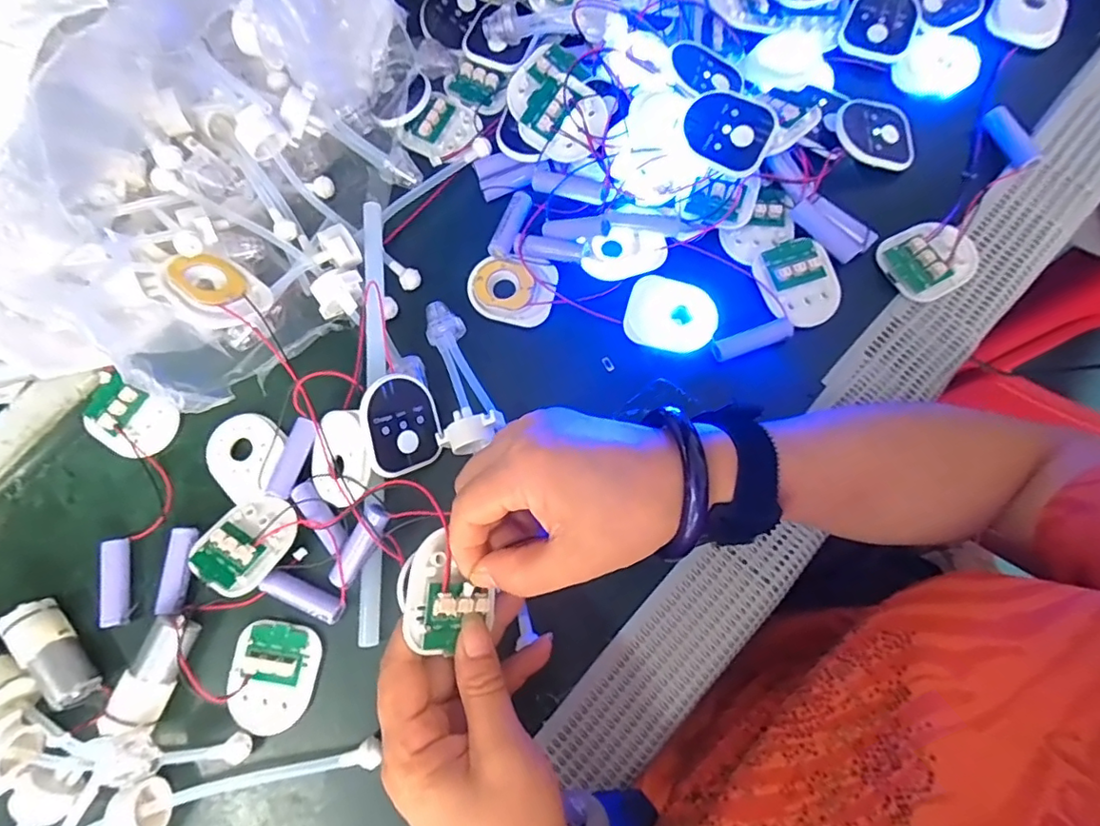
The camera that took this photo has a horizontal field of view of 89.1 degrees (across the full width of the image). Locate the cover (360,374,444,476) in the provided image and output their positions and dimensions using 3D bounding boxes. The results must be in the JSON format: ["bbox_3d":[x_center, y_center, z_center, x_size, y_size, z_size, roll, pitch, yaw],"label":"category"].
[{"bbox_3d":[-0.089,0.007,0.333,0.047,0.009,0.056,-15,98,-43],"label":"cover"}]

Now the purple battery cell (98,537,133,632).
[{"bbox_3d":[-0.262,0.103,0.339,0.012,0.015,0.051,-11,74,2],"label":"purple battery cell"}]

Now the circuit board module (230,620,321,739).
[{"bbox_3d":[-0.157,0.150,0.316,0.047,0.006,0.058,3,75,6],"label":"circuit board module"}]

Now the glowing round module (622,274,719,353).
[{"bbox_3d":[0.079,-0.065,0.363,0.058,0.007,0.049,15,76,9],"label":"glowing round module"}]

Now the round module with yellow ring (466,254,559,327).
[{"bbox_3d":[-0.027,-0.081,0.374,0.058,0.016,0.042,11,76,8],"label":"round module with yellow ring"}]

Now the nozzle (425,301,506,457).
[{"bbox_3d":[-0.059,-0.024,0.348,0.040,0.020,0.100,-18,74,0],"label":"nozzle"}]

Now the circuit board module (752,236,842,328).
[{"bbox_3d":[0.162,-0.085,0.362,0.049,0.009,0.057,-23,74,-2],"label":"circuit board module"}]

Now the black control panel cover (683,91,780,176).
[{"bbox_3d":[0.114,-0.180,0.354,0.055,0.008,0.046,32,91,5],"label":"black control panel cover"}]

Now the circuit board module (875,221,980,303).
[{"bbox_3d":[0.246,-0.100,0.361,0.053,0.009,0.049,-26,74,-3],"label":"circuit board module"}]

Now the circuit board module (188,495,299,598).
[{"bbox_3d":[-0.177,0.074,0.327,0.046,0.012,0.058,25,53,13],"label":"circuit board module"}]

